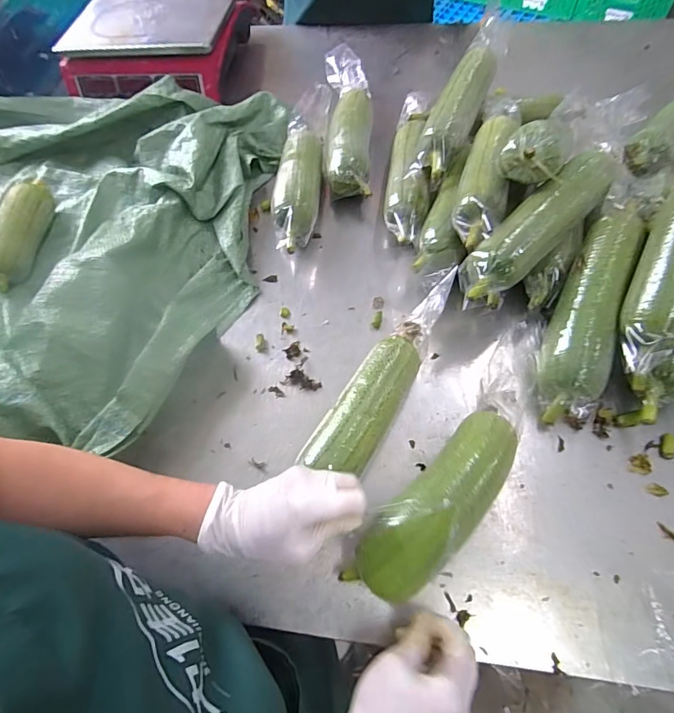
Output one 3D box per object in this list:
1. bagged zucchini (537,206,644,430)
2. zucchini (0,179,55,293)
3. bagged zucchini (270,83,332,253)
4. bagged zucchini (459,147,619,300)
[{"bbox_3d":[0.270,-0.046,0.456,0.064,0.051,0.245,17,87,13],"label":"bagged zucchini"},{"bbox_3d":[-0.473,-0.185,0.627,0.062,0.046,0.184,1,62,5],"label":"zucchini"},{"bbox_3d":[-0.051,-0.311,0.660,0.064,0.061,0.365,2,62,5],"label":"bagged zucchini"},{"bbox_3d":[0.229,-0.151,0.479,0.247,0.046,0.061,-40,66,-16],"label":"bagged zucchini"}]

